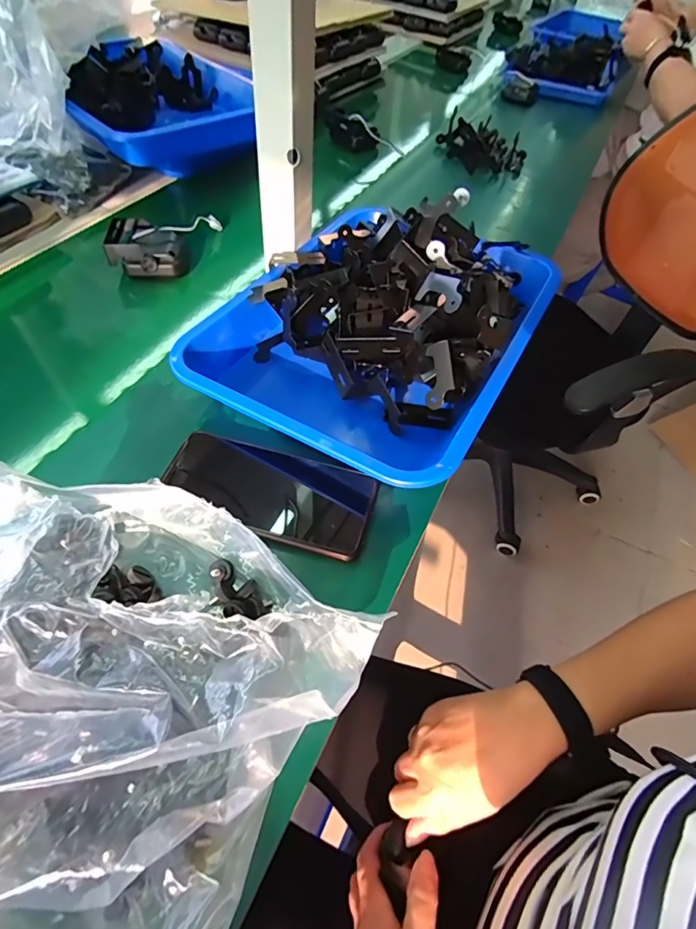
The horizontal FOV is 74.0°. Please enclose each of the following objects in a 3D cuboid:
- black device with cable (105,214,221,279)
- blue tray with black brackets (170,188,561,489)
[{"bbox_3d":[-0.226,-0.275,0.556,0.089,0.032,0.135,13,54,4],"label":"black device with cable"},{"bbox_3d":[0.034,-0.151,0.447,0.258,0.108,0.350,27,56,14],"label":"blue tray with black brackets"}]

